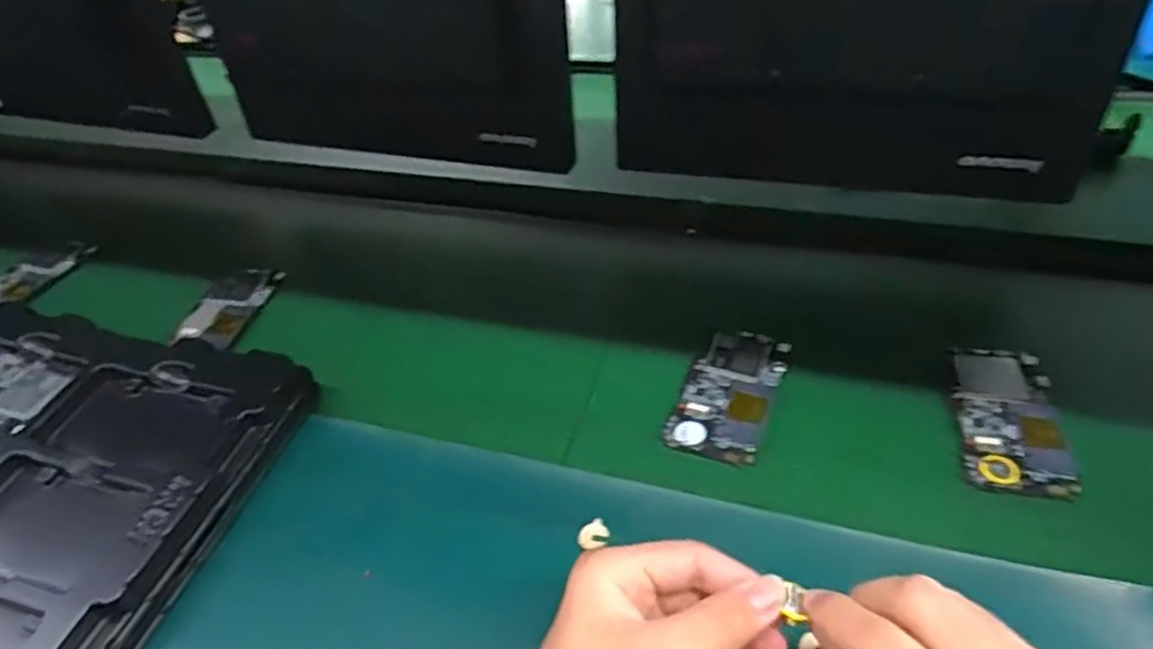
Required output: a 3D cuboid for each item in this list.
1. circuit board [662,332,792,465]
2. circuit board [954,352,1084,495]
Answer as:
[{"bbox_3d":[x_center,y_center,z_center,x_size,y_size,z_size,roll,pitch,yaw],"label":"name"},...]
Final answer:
[{"bbox_3d":[0.115,0.048,0.517,0.063,0.008,0.122,14,46,22],"label":"circuit board"},{"bbox_3d":[0.296,0.063,0.479,0.064,0.009,0.120,5,43,13],"label":"circuit board"}]

